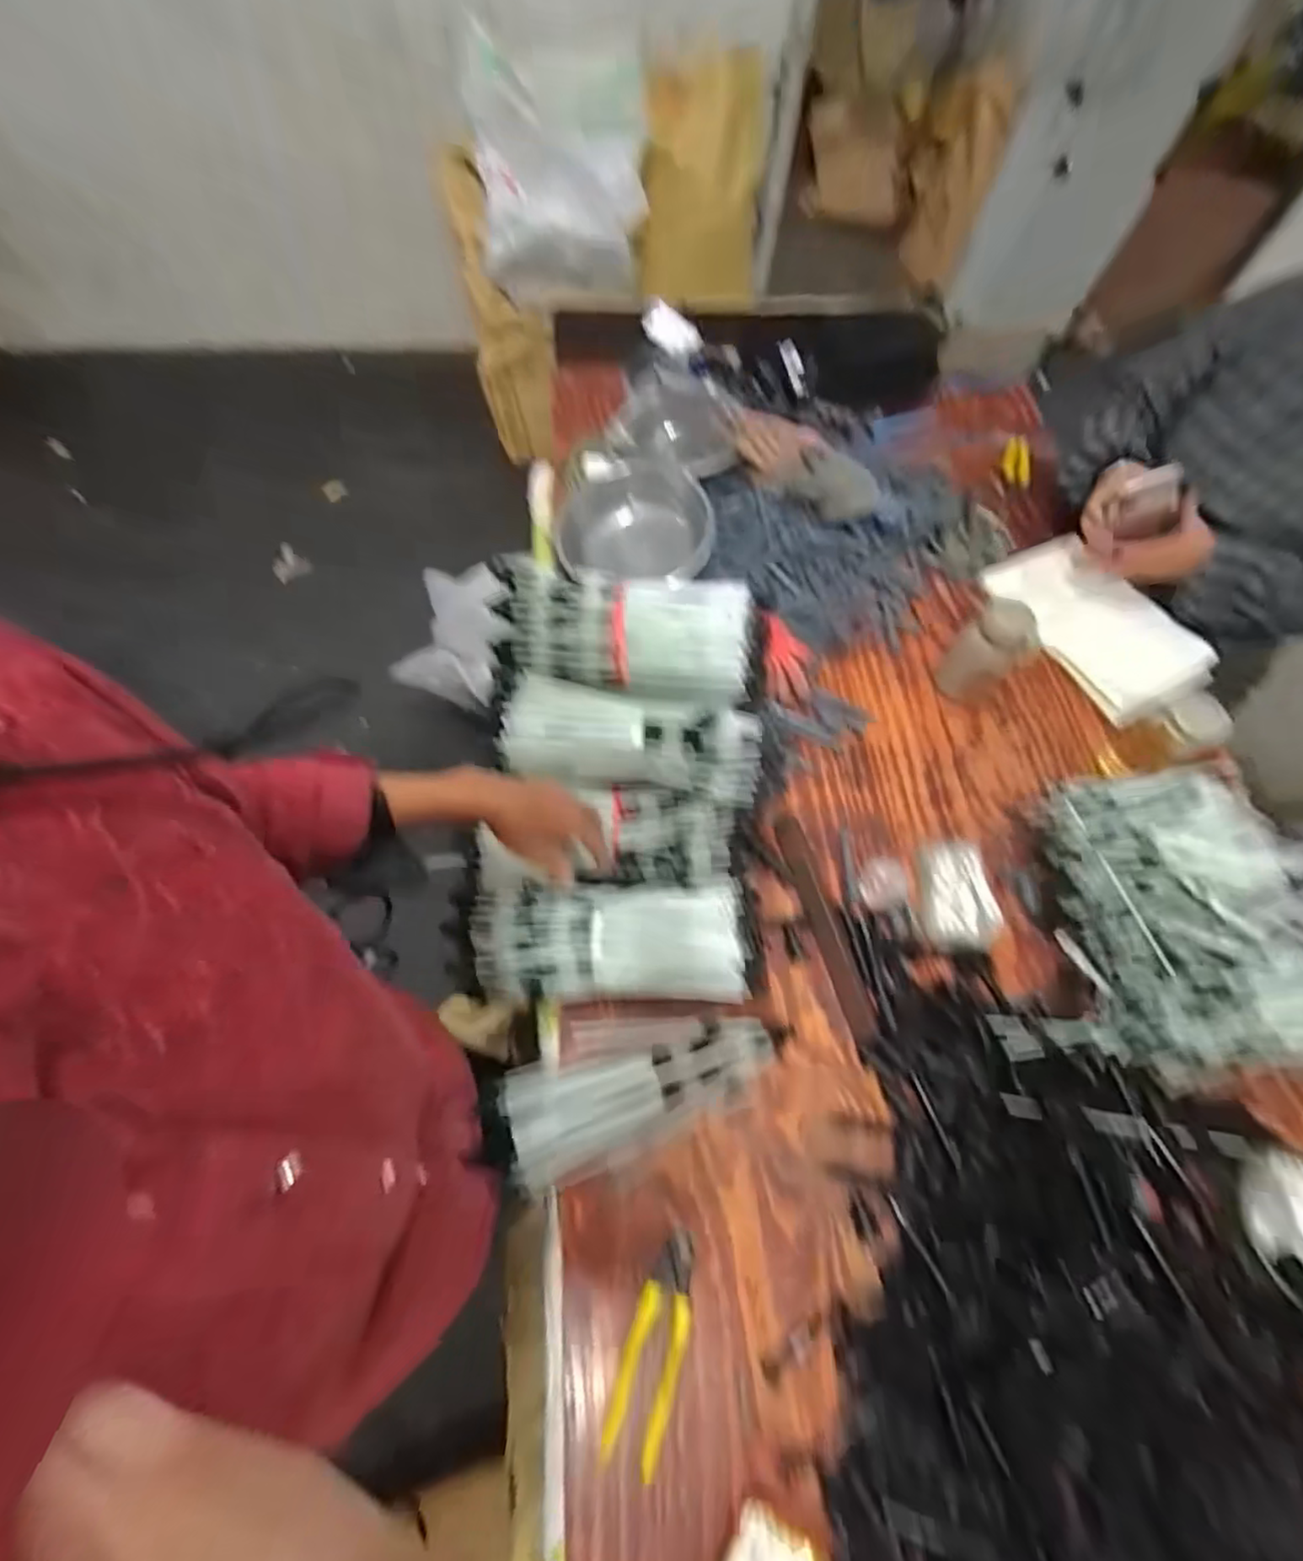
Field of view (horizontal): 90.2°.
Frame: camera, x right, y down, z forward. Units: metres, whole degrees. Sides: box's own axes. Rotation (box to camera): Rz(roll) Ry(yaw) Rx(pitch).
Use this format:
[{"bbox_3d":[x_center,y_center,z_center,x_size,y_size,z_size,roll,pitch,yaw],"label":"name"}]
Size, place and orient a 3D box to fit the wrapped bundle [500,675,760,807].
[{"bbox_3d":[-0.021,-0.053,0.695,0.275,0.073,0.110,9,61,3],"label":"wrapped bundle"}]

